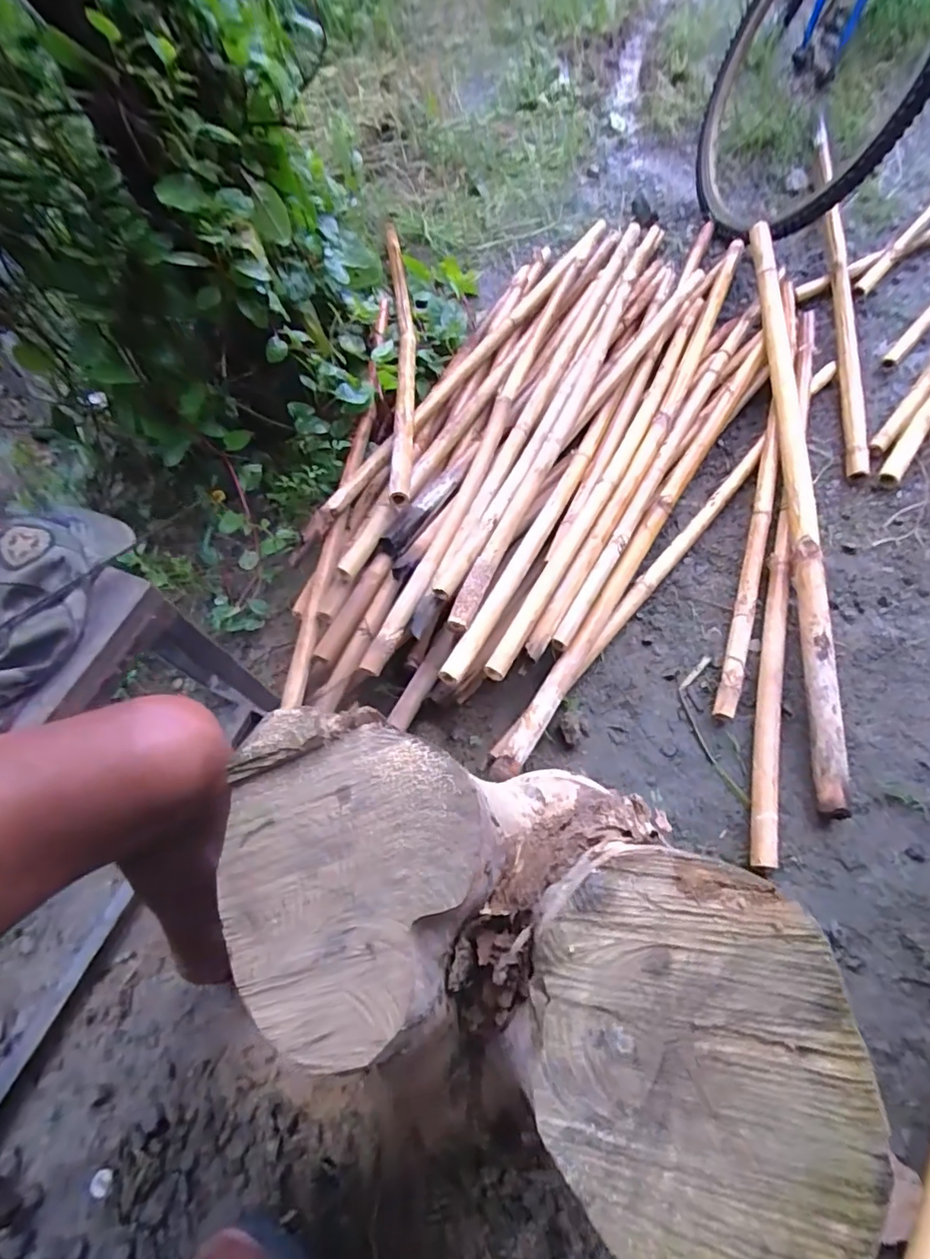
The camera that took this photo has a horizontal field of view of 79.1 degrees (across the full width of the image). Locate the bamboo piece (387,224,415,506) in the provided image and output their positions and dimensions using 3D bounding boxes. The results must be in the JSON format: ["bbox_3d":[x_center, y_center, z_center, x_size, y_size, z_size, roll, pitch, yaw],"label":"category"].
[{"bbox_3d":[-0.129,-0.560,1.132,0.053,0.063,0.865,-6,58,1],"label":"bamboo piece"}]

